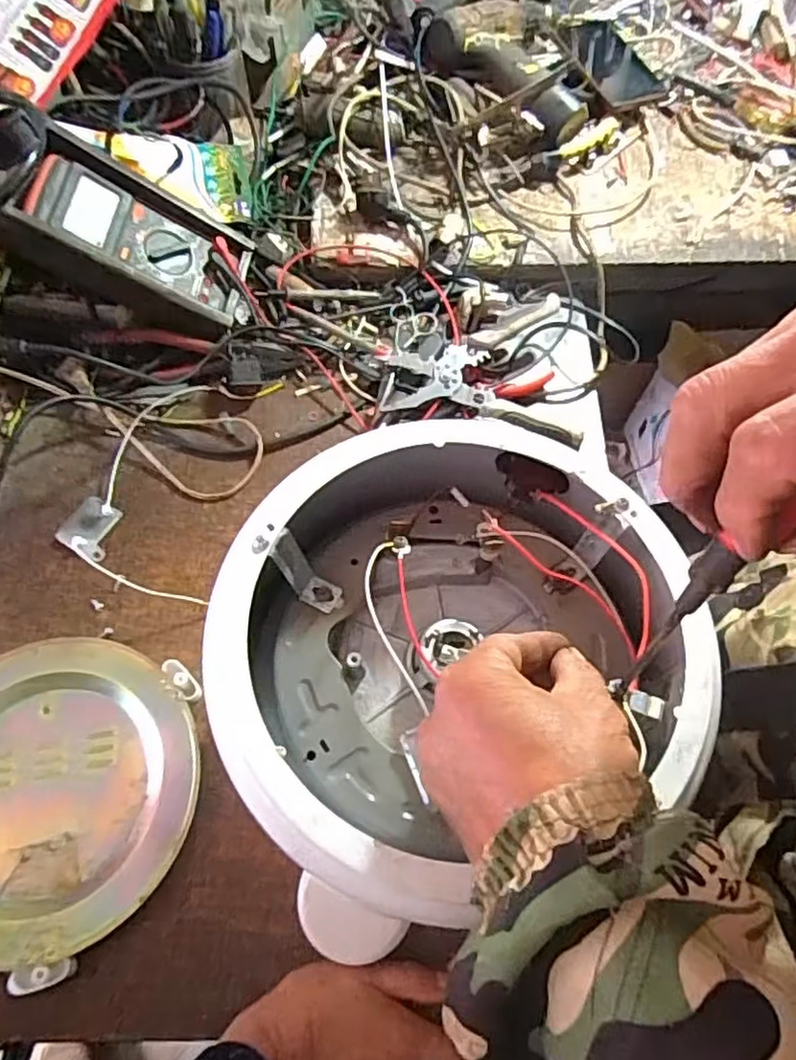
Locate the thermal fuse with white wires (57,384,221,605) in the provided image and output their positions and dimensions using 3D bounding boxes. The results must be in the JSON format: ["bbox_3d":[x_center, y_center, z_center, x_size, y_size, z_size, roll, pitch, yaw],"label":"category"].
[{"bbox_3d":[-0.218,-0.039,0.566,0.120,0.014,0.211,-1,64,-3],"label":"thermal fuse with white wires"}]

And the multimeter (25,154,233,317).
[{"bbox_3d":[-0.231,-0.253,0.586,0.178,0.034,0.078,26,62,-22],"label":"multimeter"}]

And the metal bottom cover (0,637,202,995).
[{"bbox_3d":[-0.240,0.174,0.452,0.197,0.026,0.198,16,65,5],"label":"metal bottom cover"}]

